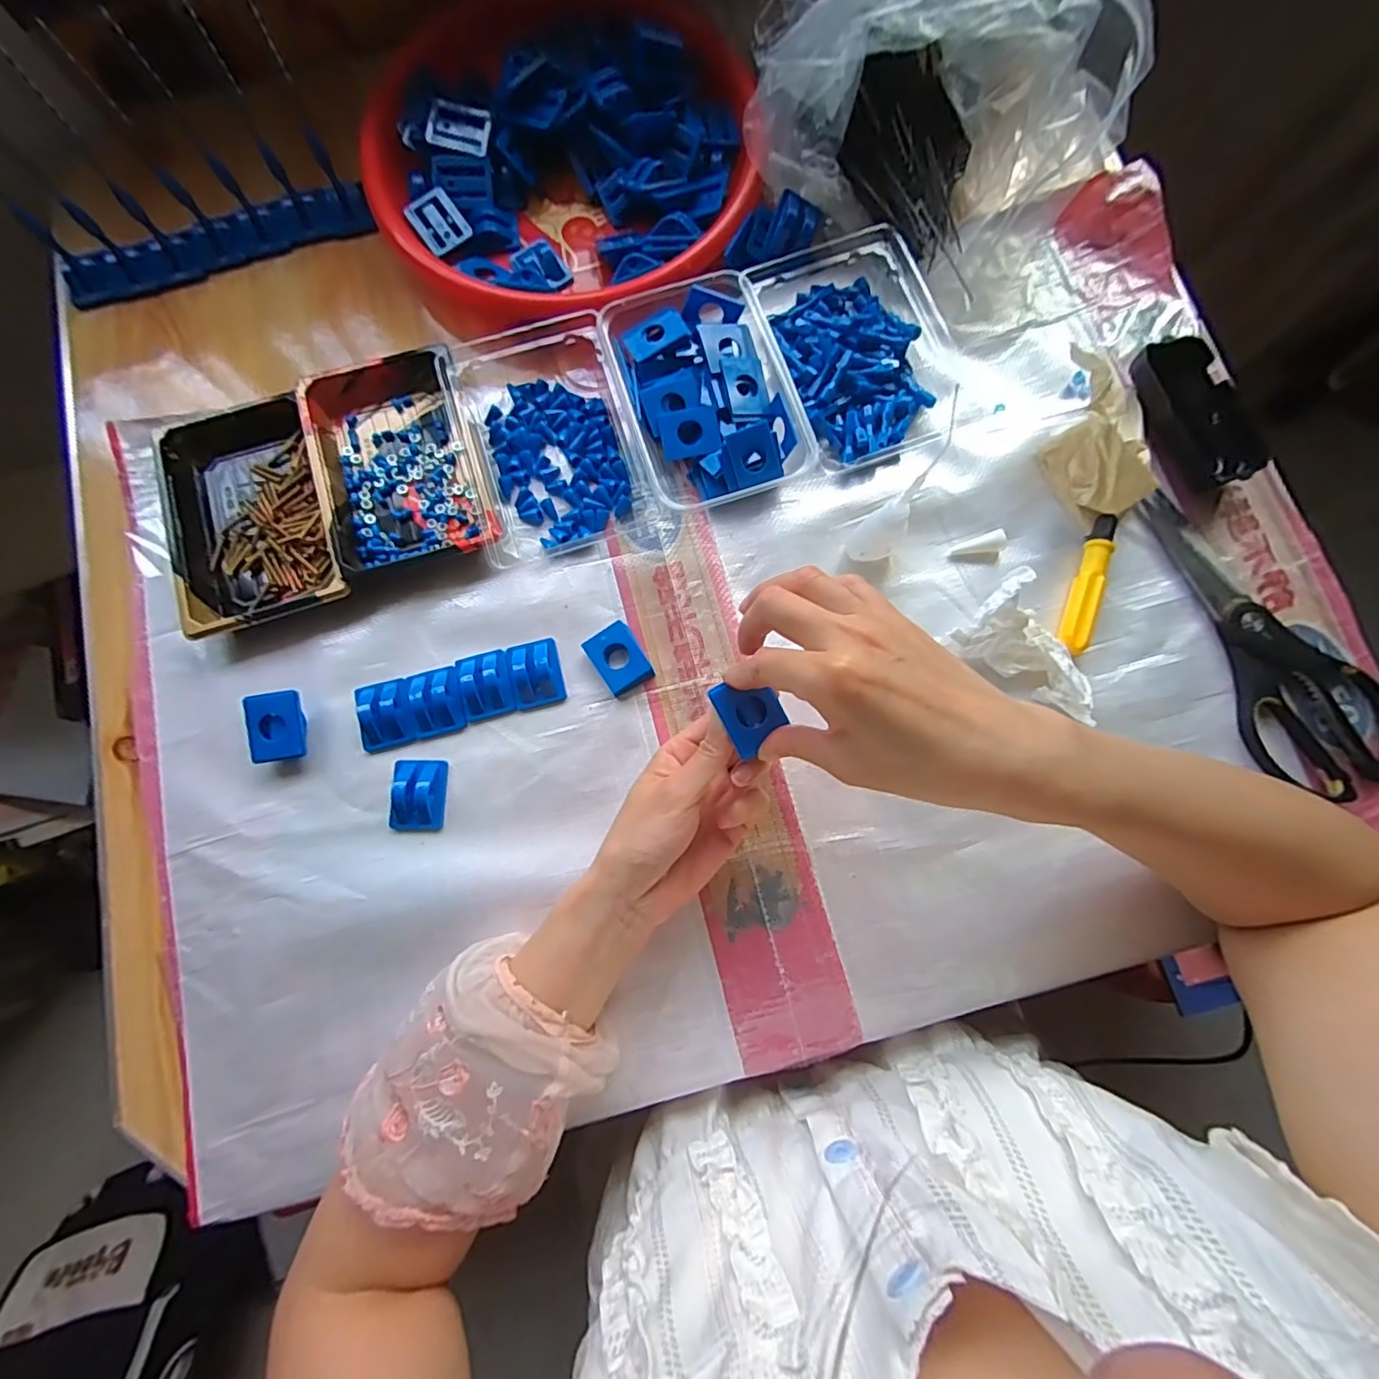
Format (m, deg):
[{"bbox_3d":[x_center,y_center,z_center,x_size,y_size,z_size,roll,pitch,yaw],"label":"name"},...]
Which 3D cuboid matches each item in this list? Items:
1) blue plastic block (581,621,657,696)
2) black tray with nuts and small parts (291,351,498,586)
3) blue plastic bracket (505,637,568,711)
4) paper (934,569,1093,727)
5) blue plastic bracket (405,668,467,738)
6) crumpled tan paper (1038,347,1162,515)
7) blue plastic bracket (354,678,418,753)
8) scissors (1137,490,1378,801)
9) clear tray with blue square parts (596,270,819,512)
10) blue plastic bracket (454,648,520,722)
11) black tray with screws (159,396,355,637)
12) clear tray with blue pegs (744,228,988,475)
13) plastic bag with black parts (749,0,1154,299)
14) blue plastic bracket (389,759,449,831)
[{"bbox_3d":[-0.047,-0.021,0.394,0.033,0.011,0.044,-33,81,-5],"label":"blue plastic block"},{"bbox_3d":[-0.203,-0.160,0.406,0.107,0.027,0.159,-18,80,-3],"label":"black tray with nuts and small parts"},{"bbox_3d":[-0.103,-0.011,0.388,0.033,0.012,0.045,-14,80,-2],"label":"blue plastic bracket"},{"bbox_3d":[0.218,-0.020,0.367,0.060,0.043,0.096,-43,82,-7],"label":"paper"},{"bbox_3d":[-0.168,0.007,0.385,0.035,0.013,0.043,-15,80,-2],"label":"blue plastic bracket"},{"bbox_3d":[0.280,-0.171,0.389,0.066,0.049,0.109,0,80,1],"label":"crumpled tan paper"},{"bbox_3d":[-0.202,0.015,0.383,0.038,0.013,0.045,-15,80,-2],"label":"blue plastic bracket"},{"bbox_3d":[0.377,-0.039,0.381,0.092,0.010,0.216,-20,80,-3],"label":"scissors"},{"bbox_3d":[0.010,-0.203,0.407,0.108,0.034,0.156,-20,80,-3],"label":"clear tray with blue square parts"},{"bbox_3d":[-0.136,-0.004,0.388,0.034,0.012,0.044,-15,80,-2],"label":"blue plastic bracket"},{"bbox_3d":[-0.307,-0.125,0.405,0.108,0.019,0.166,-18,80,-3],"label":"black tray with screws"},{"bbox_3d":[0.125,-0.252,0.417,0.135,0.030,0.172,-23,80,-3],"label":"clear tray with blue pegs"},{"bbox_3d":[0.154,-0.405,0.398,0.256,0.111,0.139,24,81,5],"label":"plastic bag with black parts"},{"bbox_3d":[-0.177,0.067,0.372,0.033,0.017,0.045,0,80,1],"label":"blue plastic bracket"}]

